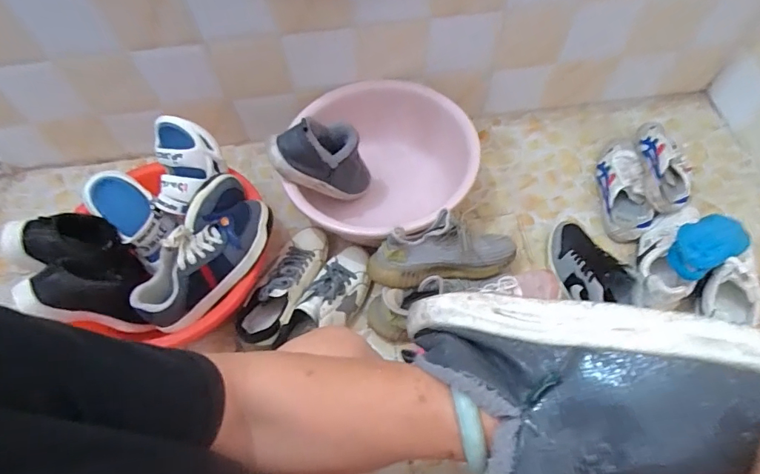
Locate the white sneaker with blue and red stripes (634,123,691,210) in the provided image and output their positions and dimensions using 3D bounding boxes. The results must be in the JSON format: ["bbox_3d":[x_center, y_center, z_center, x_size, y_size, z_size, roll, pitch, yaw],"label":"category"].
[{"bbox_3d":[0.613,-0.161,0.961,0.088,0.087,0.235,9,62,7],"label":"white sneaker with blue and red stripes"}]

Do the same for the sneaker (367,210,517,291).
[{"bbox_3d":[0.129,0.023,0.822,0.288,0.109,0.091,-3,58,-17],"label":"sneaker"}]

